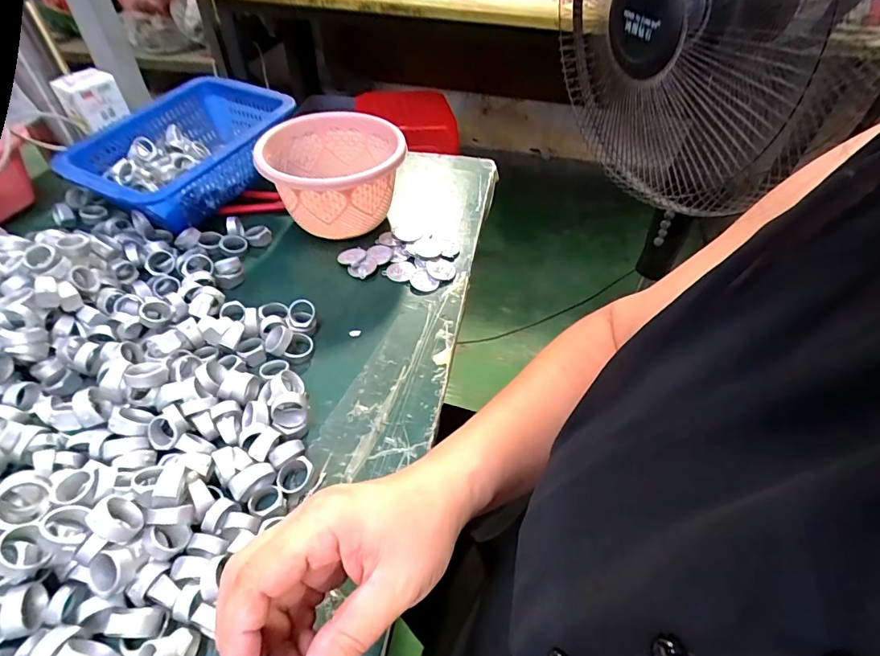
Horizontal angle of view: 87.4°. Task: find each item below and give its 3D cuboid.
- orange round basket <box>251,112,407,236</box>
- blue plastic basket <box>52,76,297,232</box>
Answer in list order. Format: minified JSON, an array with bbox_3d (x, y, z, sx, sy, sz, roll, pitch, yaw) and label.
[{"bbox_3d":[-0.114,-0.155,0.492,0.132,0.096,0.133,3,46,-3],"label":"orange round basket"},{"bbox_3d":[-0.284,-0.191,0.515,0.164,0.086,0.211,23,51,19],"label":"blue plastic basket"}]

